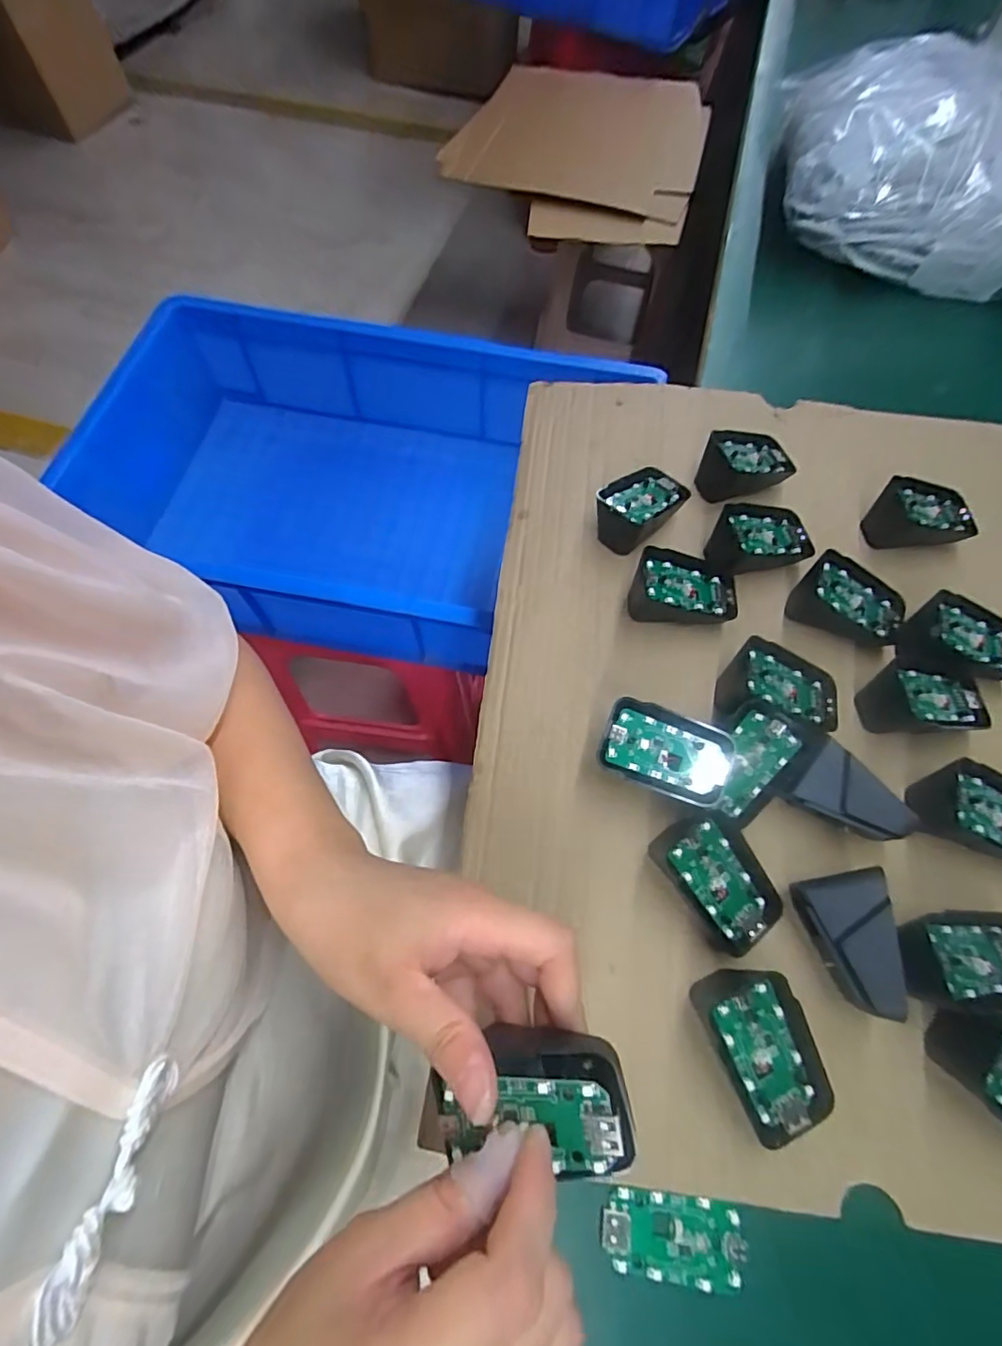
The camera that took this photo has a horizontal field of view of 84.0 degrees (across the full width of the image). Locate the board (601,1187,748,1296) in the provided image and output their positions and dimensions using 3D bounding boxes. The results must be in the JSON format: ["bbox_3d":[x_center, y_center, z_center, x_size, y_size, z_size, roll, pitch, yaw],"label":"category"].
[{"bbox_3d":[0.078,0.256,0.251,0.064,0.007,0.032,6,65,3],"label":"board"}]

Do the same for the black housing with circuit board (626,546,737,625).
[{"bbox_3d":[0.124,-0.056,0.379,0.070,0.039,0.040,9,65,4],"label":"black housing with circuit board"}]

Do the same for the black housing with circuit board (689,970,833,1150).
[{"bbox_3d":[0.126,0.181,0.267,0.043,0.036,0.068,-24,67,-11],"label":"black housing with circuit board"}]

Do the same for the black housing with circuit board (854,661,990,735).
[{"bbox_3d":[0.263,0.020,0.347,0.064,0.030,0.041,8,65,4],"label":"black housing with circuit board"}]

